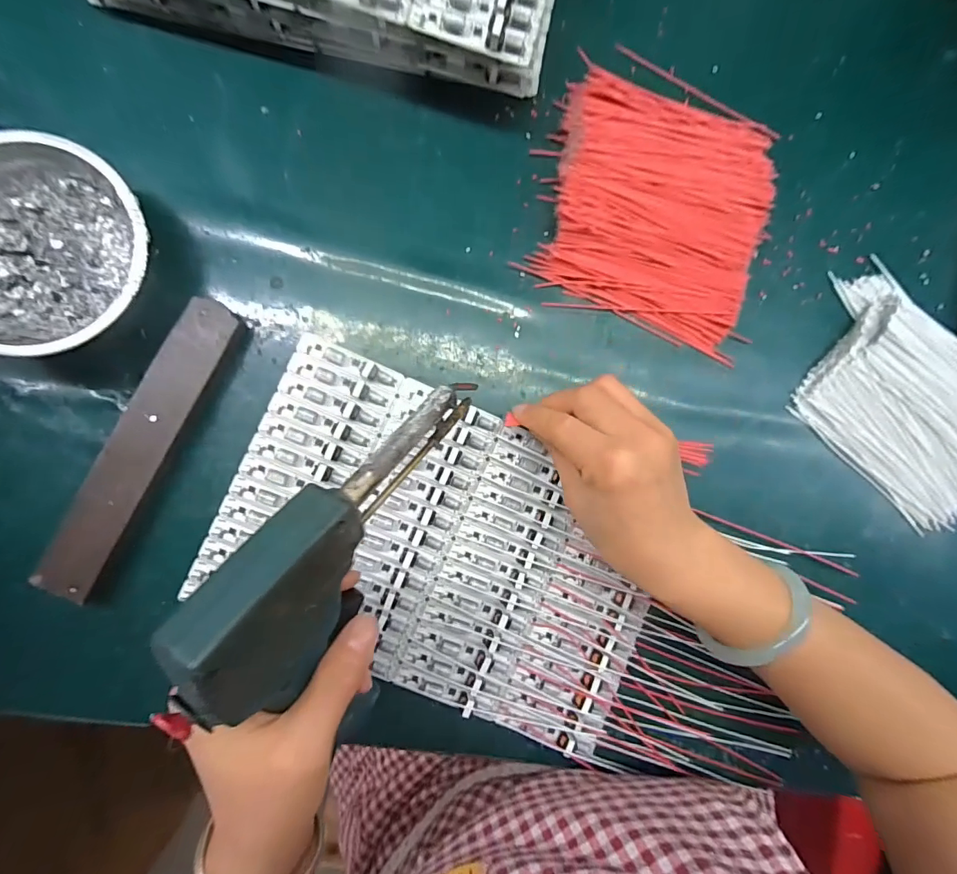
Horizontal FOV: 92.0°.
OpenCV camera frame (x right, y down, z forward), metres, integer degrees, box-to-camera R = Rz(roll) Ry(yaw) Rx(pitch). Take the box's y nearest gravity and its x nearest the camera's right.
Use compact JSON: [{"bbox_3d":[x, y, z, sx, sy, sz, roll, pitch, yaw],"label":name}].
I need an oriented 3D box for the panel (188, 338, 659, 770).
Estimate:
[{"bbox_3d":[-0.021,0.076,0.315,0.294,0.015,0.188,24,85,-5],"label":"panel"}]

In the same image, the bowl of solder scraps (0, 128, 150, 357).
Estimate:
[{"bbox_3d":[-0.261,-0.110,0.280,0.124,0.039,0.123,0,87,-7],"label":"bowl of solder scraps"}]

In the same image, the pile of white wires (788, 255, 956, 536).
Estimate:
[{"bbox_3d":[0.328,-0.028,0.349,0.170,0.025,0.134,41,84,-3],"label":"pile of white wires"}]

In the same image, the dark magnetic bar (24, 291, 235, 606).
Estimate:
[{"bbox_3d":[-0.214,0.006,0.293,0.037,0.016,0.200,28,85,-5],"label":"dark magnetic bar"}]

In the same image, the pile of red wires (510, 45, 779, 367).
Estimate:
[{"bbox_3d":[0.133,-0.173,0.333,0.163,0.024,0.187,17,86,-6],"label":"pile of red wires"}]

